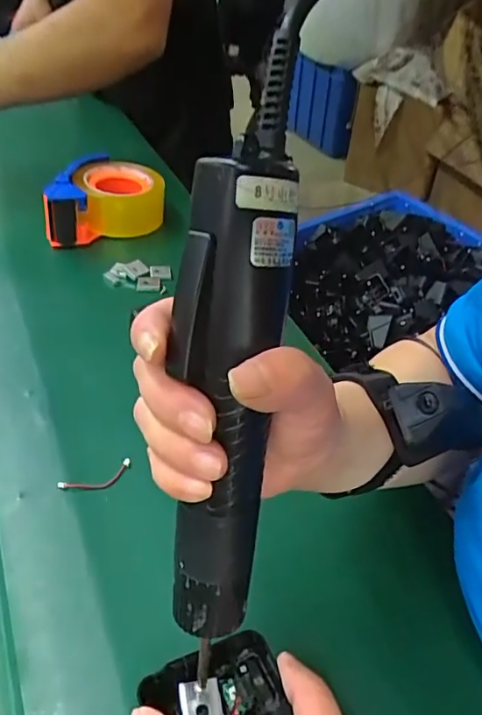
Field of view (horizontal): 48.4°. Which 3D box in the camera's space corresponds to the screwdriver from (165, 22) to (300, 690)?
[{"bbox_3d":[-0.006,0.011,0.202,0.039,0.231,0.028,5,15,0],"label":"screwdriver"}]

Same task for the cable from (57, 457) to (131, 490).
[{"bbox_3d":[-0.104,0.088,0.387,0.052,0.004,0.016,-18,65,-27],"label":"cable"}]

